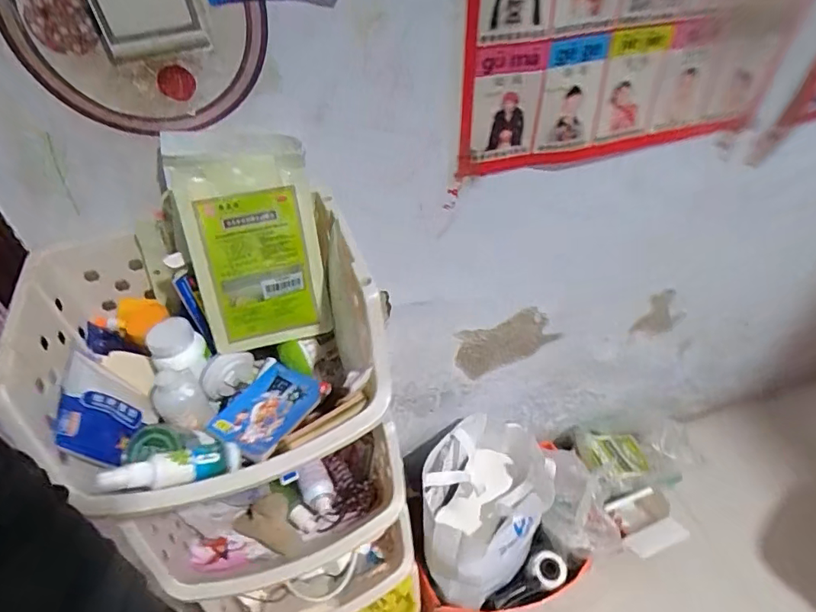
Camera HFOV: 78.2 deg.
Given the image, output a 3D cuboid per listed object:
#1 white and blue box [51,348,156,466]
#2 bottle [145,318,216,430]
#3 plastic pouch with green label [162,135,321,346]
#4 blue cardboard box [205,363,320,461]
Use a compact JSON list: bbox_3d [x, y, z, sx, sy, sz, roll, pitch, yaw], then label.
[{"bbox_3d":[-0.289,0.103,0.484,0.016,0.094,0.099,-29,42,12],"label":"white and blue box"},{"bbox_3d":[-0.242,0.069,0.530,0.057,0.051,0.116,-11,86,-8],"label":"bottle"},{"bbox_3d":[-0.162,-0.063,0.520,0.129,0.216,0.037,-10,16,-19],"label":"plastic pouch with green label"},{"bbox_3d":[-0.148,0.108,0.529,0.083,0.015,0.101,22,50,24],"label":"blue cardboard box"}]

